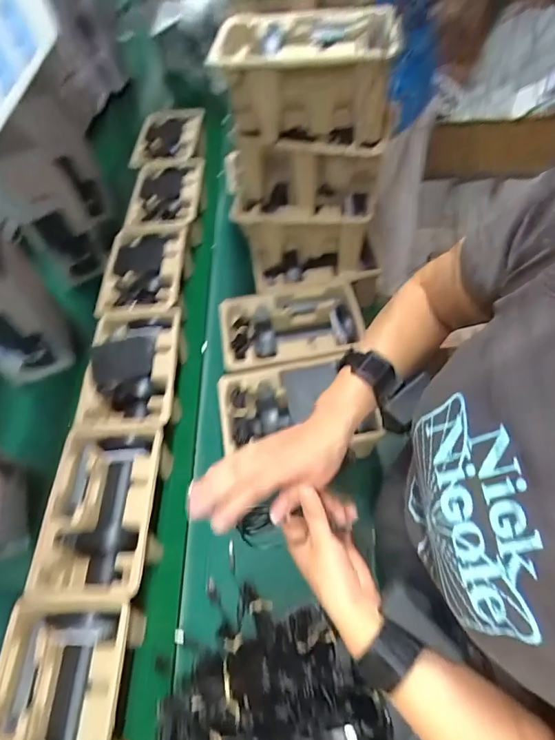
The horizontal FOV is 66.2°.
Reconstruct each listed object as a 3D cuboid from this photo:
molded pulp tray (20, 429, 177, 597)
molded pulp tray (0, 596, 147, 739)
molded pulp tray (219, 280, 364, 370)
[{"bbox_3d":[-0.241,0.204,0.610,0.148,0.090,0.225,0,53,1],"label":"molded pulp tray"},{"bbox_3d":[-0.245,0.389,0.479,0.152,0.069,0.227,-2,53,-1],"label":"molded pulp tray"},{"bbox_3d":[0.021,-0.067,0.723,0.228,0.062,0.147,-7,53,-5],"label":"molded pulp tray"}]

